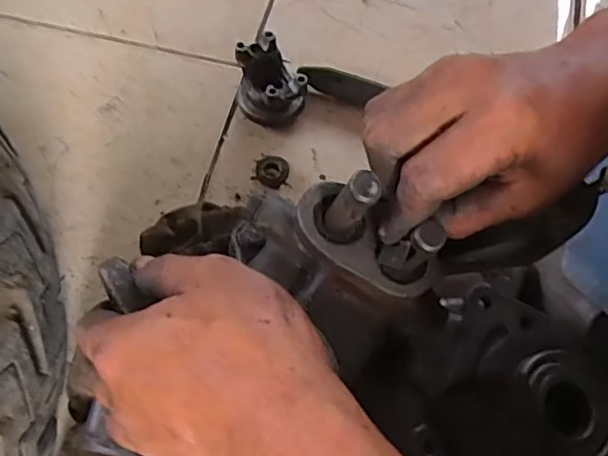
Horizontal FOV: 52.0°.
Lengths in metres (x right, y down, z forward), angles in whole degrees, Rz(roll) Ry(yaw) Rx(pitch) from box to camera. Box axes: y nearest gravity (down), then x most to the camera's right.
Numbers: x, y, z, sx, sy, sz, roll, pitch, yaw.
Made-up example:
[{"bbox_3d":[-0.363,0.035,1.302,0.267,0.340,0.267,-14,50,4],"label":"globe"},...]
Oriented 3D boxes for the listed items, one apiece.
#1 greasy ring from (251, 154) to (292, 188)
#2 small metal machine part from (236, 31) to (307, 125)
[{"bbox_3d":[-0.038,-0.067,0.712,0.043,0.016,0.043,1,63,-1],"label":"greasy ring"},{"bbox_3d":[-0.040,-0.164,0.721,0.075,0.075,0.091,-17,65,-10],"label":"small metal machine part"}]

